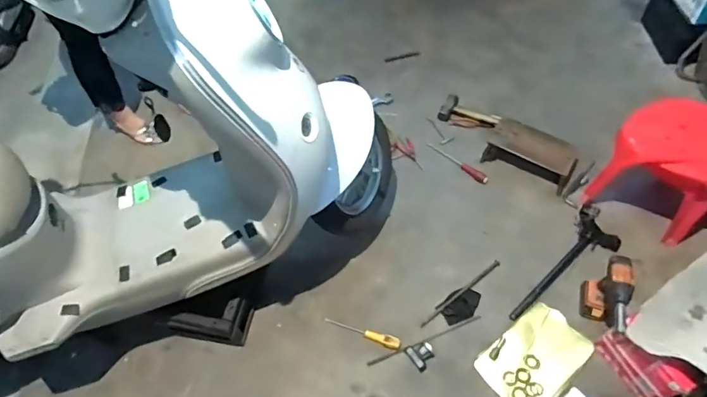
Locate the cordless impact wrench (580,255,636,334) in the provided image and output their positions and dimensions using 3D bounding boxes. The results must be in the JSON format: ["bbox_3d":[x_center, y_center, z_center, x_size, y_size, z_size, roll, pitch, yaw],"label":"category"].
[{"bbox_3d":[0.728,0.295,1.352,0.084,0.264,0.222,3,55,5],"label":"cordless impact wrench"}]

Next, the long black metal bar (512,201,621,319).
[{"bbox_3d":[0.696,0.207,1.514,0.153,0.082,0.503,36,64,24],"label":"long black metal bar"}]

